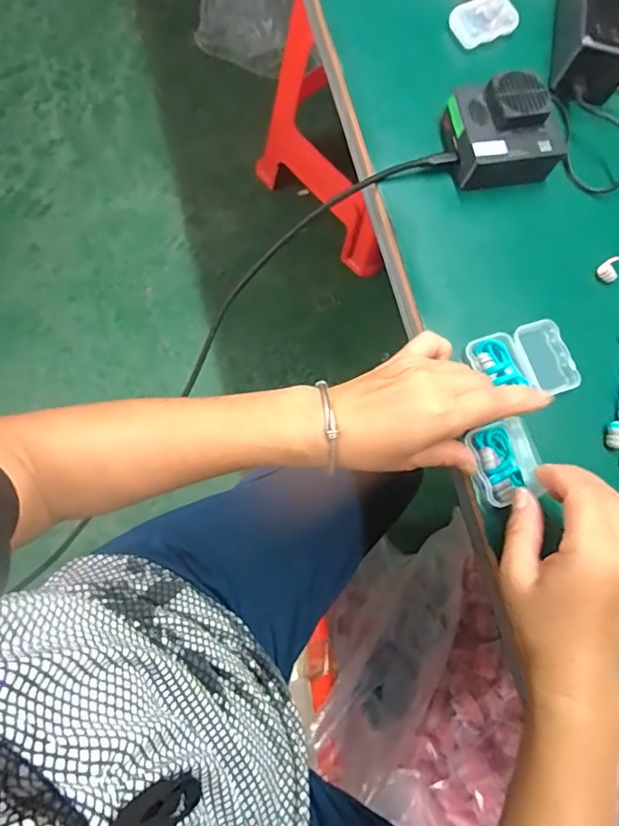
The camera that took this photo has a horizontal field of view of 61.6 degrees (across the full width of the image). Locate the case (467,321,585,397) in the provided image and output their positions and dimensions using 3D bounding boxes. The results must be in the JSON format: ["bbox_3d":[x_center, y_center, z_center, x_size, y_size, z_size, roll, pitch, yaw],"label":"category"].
[{"bbox_3d":[0.158,-0.036,0.383,0.075,0.010,0.055,-17,80,-18],"label":"case"}]

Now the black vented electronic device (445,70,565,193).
[{"bbox_3d":[0.154,-0.221,0.412,0.084,0.053,0.069,-8,78,-8],"label":"black vented electronic device"}]

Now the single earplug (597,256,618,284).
[{"bbox_3d":[0.241,-0.114,0.413,0.022,0.011,0.016,-38,83,-13],"label":"single earplug"}]

